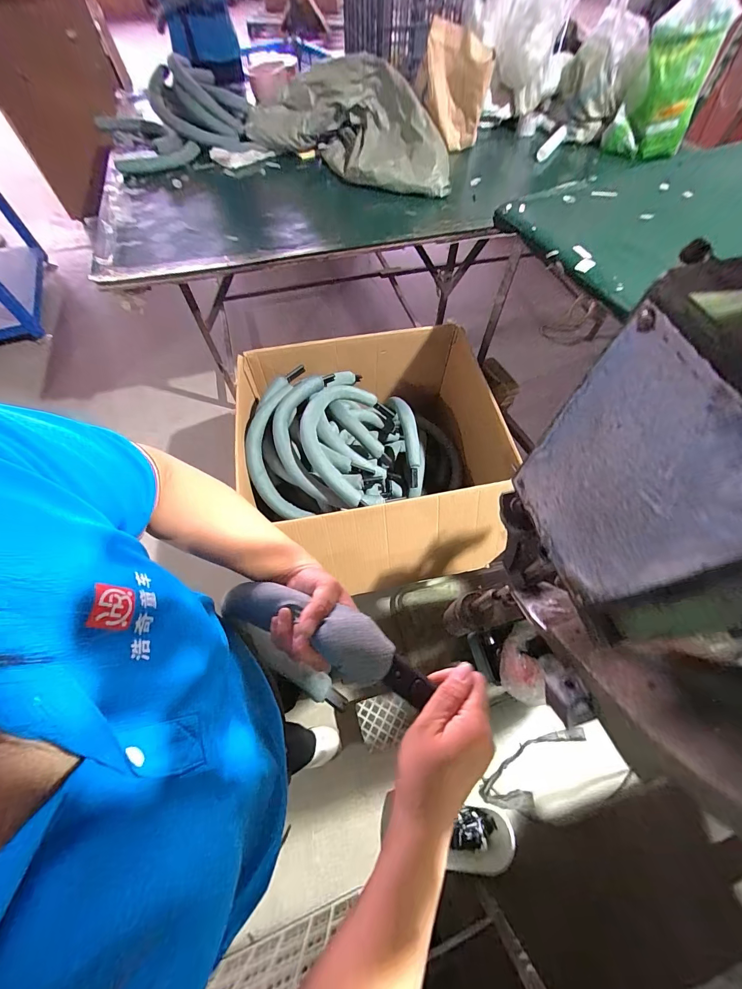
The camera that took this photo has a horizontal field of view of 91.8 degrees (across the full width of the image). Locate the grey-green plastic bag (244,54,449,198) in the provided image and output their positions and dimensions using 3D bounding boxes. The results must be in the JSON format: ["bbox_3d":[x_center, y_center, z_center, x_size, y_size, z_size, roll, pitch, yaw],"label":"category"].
[{"bbox_3d":[-0.076,-1.375,1.316,0.905,0.311,0.269,24,65,12],"label":"grey-green plastic bag"}]

